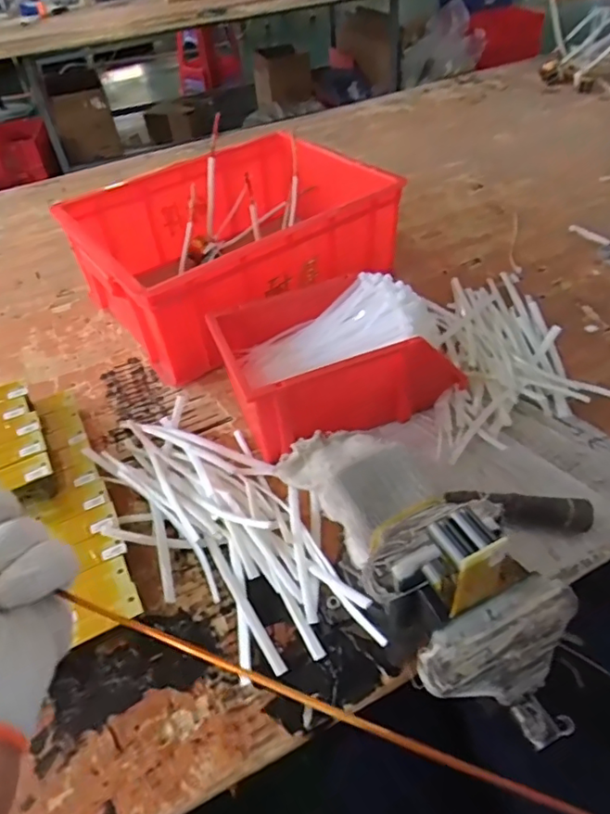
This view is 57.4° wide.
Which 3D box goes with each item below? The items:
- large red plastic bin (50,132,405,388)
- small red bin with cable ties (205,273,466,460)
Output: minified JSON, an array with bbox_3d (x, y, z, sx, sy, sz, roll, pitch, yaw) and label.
[{"bbox_3d":[-0.107,-0.238,0.798,0.403,0.143,0.298,-35,51,-27],"label":"large red plastic bin"},{"bbox_3d":[0.036,-0.053,0.616,0.240,0.100,0.154,-18,45,-12],"label":"small red bin with cable ties"}]

